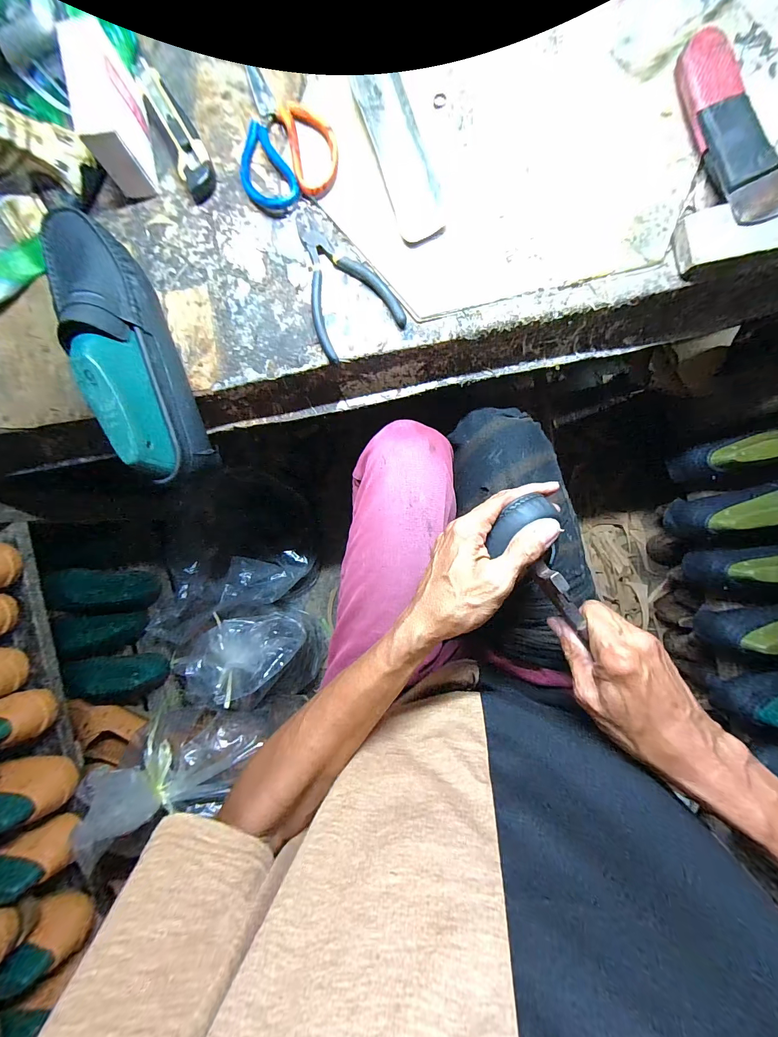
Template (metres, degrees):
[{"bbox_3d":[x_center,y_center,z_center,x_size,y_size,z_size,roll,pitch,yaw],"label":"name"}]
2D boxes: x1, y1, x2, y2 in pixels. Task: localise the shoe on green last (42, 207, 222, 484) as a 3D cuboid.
[{"bbox_3d":[-0.268,-0.167,0.347,0.081,0.101,0.271,-21,91,6],"label":"shoe on green last"}]

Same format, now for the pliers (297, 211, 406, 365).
[{"bbox_3d":[-0.060,-0.254,0.367,0.089,0.014,0.157,-29,91,4],"label":"pliers"}]

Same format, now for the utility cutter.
[{"bbox_3d":[-0.230,-0.424,0.372,0.035,0.015,0.151,-25,91,4],"label":"utility cutter"}]

